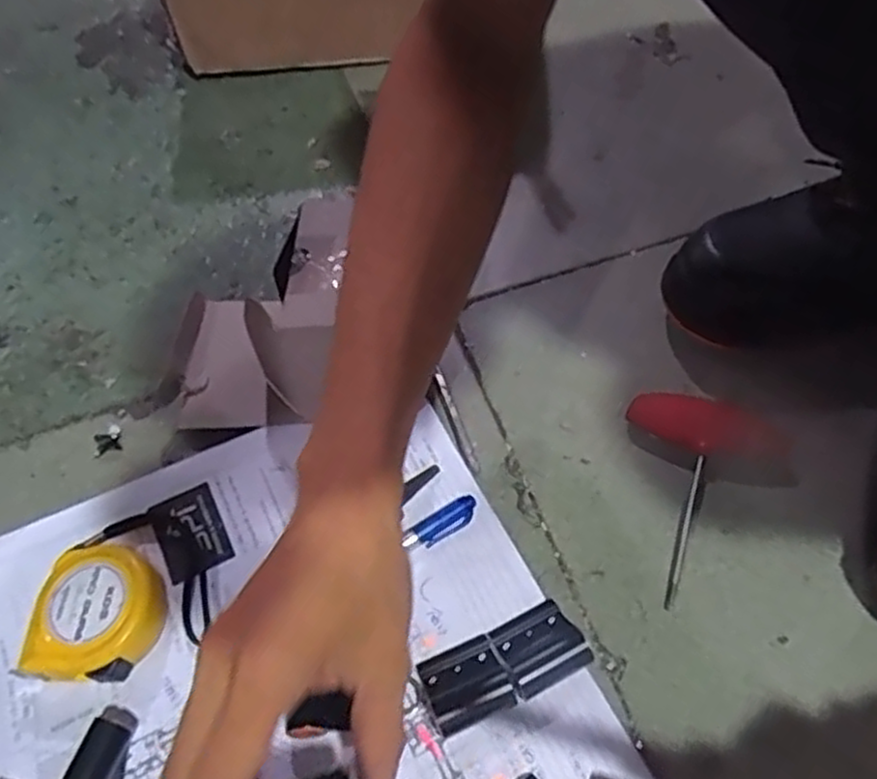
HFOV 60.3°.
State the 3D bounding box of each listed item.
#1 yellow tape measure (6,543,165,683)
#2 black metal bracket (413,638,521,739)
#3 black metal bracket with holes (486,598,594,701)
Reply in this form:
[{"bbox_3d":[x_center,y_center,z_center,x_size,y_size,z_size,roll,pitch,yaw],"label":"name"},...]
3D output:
[{"bbox_3d":[-0.185,0.121,0.415,0.063,0.031,0.074,-4,55,3],"label":"yellow tape measure"},{"bbox_3d":[0.013,0.148,0.380,0.042,0.015,0.038,-21,56,-9],"label":"black metal bracket"},{"bbox_3d":[0.052,0.134,0.396,0.042,0.016,0.039,-25,56,-12],"label":"black metal bracket with holes"}]

